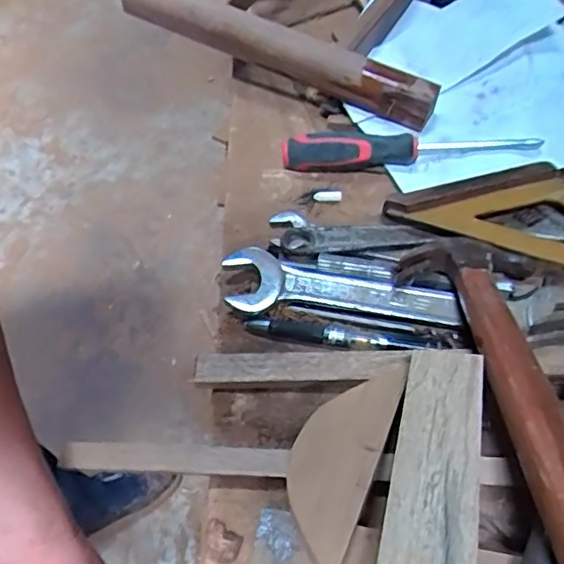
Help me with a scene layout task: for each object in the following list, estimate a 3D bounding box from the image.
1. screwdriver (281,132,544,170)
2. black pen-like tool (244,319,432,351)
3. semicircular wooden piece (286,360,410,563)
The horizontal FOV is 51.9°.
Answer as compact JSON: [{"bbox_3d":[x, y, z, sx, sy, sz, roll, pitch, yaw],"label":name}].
[{"bbox_3d":[0.104,-0.108,0.495,0.205,0.042,0.024,6,53,6],"label":"screwdriver"},{"bbox_3d":[0.037,0.037,0.393,0.123,0.012,0.017,6,53,6],"label":"black pen-like tool"},{"bbox_3d":[0.032,0.090,0.322,0.047,0.009,0.127,6,38,26],"label":"semicircular wooden piece"}]

